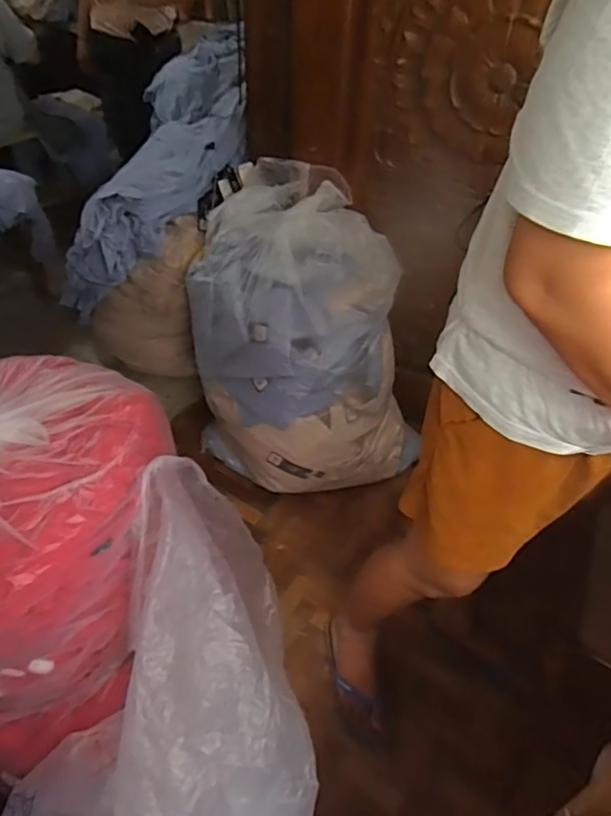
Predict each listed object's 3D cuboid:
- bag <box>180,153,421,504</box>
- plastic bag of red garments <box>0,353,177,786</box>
[{"bbox_3d":[-0.047,-0.192,1.582,0.475,0.639,0.601,-11,46,-14],"label":"bag"},{"bbox_3d":[-0.445,0.211,0.933,0.414,0.419,0.472,28,50,23],"label":"plastic bag of red garments"}]

